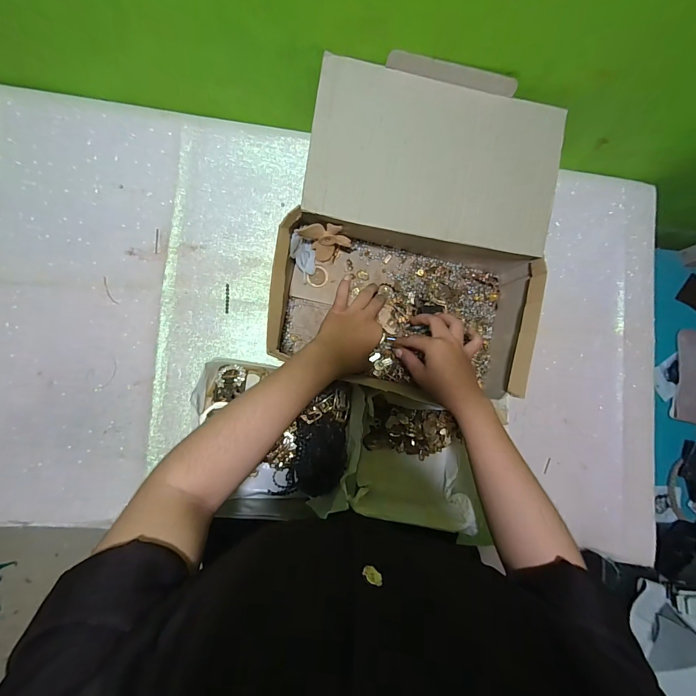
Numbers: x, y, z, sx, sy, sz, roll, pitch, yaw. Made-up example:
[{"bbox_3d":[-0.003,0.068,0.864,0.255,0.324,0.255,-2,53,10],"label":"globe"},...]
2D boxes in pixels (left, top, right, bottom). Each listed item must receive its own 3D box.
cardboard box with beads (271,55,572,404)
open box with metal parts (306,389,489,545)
[{"bbox_3d":[0.090,-0.143,0.467,0.326,0.148,0.352,10,83,-6],"label":"cardboard box with beads"},{"bbox_3d":[0.076,0.156,0.488,0.205,0.088,0.177,14,83,-6],"label":"open box with metal parts"}]

